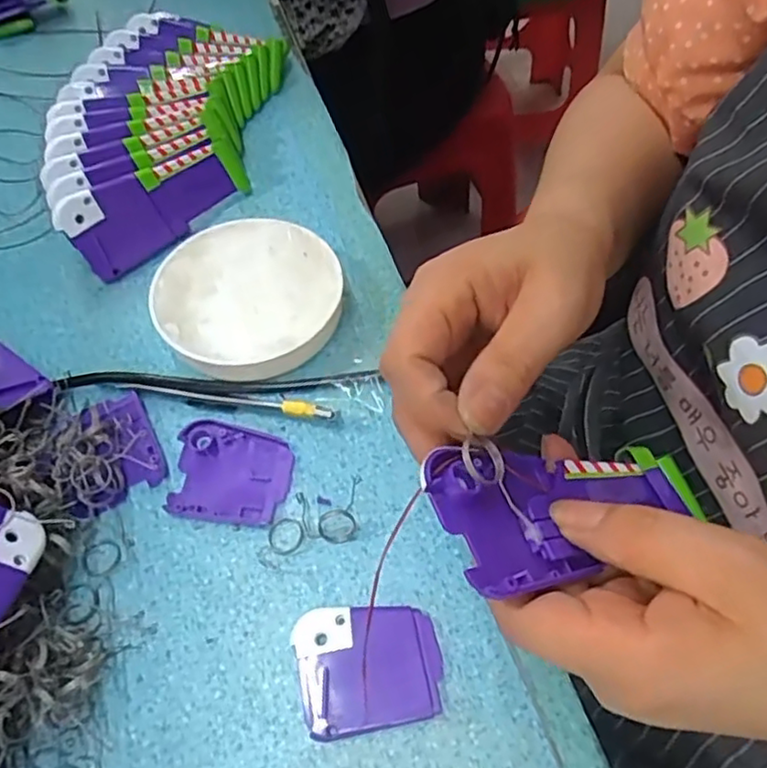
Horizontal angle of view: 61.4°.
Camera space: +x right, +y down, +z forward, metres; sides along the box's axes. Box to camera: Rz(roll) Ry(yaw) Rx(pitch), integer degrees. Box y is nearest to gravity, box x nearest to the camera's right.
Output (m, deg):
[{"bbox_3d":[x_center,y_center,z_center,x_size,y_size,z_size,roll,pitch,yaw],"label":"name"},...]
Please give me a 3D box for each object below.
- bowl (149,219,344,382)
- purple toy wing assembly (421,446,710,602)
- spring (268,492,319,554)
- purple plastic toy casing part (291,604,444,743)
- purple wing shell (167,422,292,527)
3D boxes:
[{"bbox_3d":[-0.077,-0.049,0.377,0.103,0.027,0.099,-1,58,1],"label":"bowl"},{"bbox_3d":[0.071,0.041,0.235,0.116,0.013,0.050,-4,54,-32],"label":"purple toy wing assembly"},{"bbox_3d":[-0.047,0.069,0.320,0.023,0.005,0.027,-20,60,-11],"label":"spring"},{"bbox_3d":[-0.006,0.123,0.284,0.062,0.008,0.052,-11,58,-5],"label":"purple plastic toy casing part"},{"bbox_3d":[-0.078,0.045,0.333,0.060,0.008,0.051,5,58,5],"label":"purple wing shell"}]

